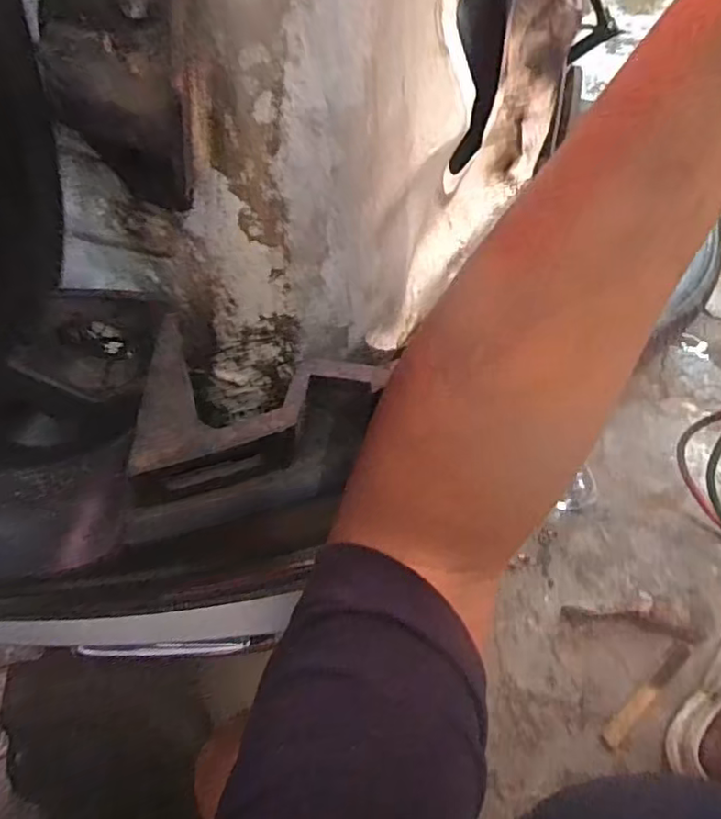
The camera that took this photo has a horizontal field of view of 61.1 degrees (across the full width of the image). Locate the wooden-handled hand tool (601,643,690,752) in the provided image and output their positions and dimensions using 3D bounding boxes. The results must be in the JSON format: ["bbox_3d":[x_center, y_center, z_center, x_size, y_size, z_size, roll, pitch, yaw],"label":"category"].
[{"bbox_3d":[0.430,0.429,0.918,0.197,0.012,0.025,-41,70,-15],"label":"wooden-handled hand tool"}]

